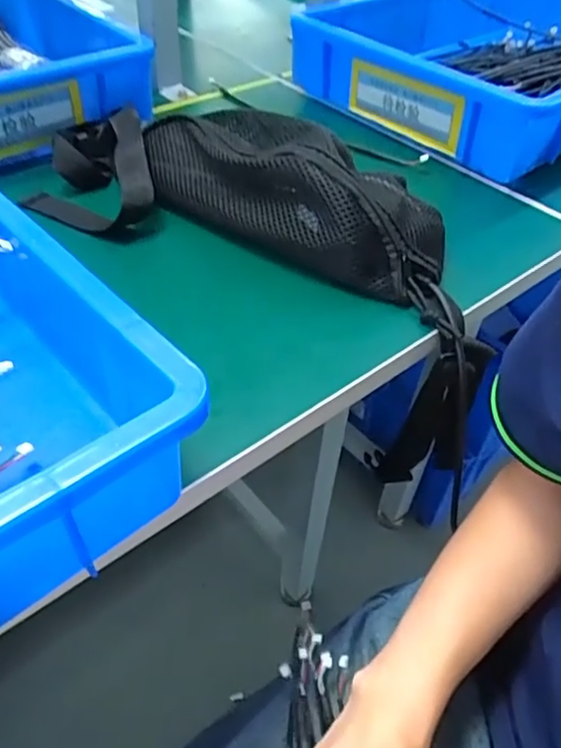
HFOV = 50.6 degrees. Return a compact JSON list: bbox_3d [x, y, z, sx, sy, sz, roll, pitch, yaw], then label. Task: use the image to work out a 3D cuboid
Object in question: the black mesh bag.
[{"bbox_3d":[-0.020,-0.145,0.449,0.351,0.080,0.139,20,43,13],"label":"black mesh bag"}]

